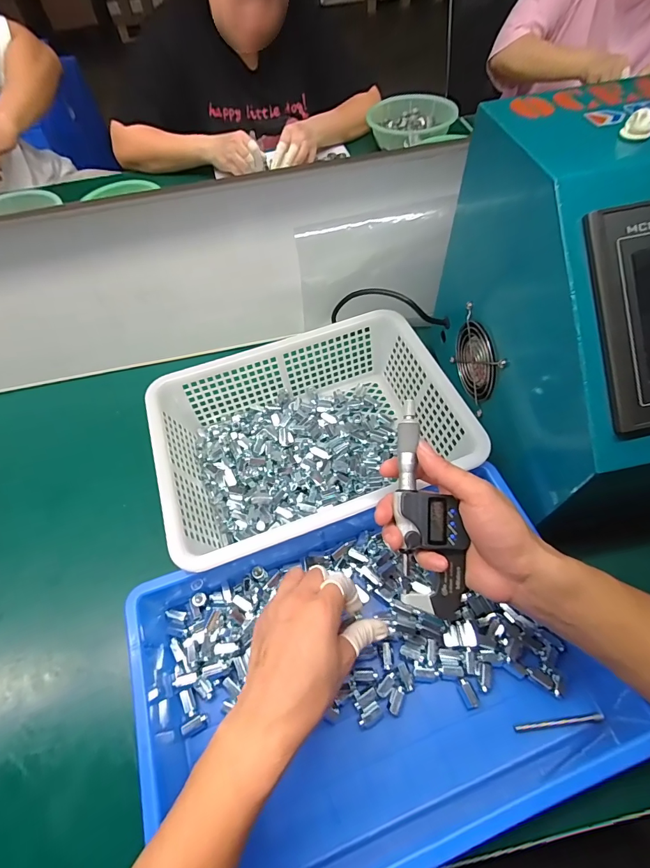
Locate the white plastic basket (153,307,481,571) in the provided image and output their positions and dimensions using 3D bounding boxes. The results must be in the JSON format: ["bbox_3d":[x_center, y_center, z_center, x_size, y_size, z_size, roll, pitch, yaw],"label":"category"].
[{"bbox_3d":[-0.019,0.002,0.451,0.317,0.084,0.230,-21,59,-10],"label":"white plastic basket"}]

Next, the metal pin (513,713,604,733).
[{"bbox_3d":[0.196,0.243,0.333,0.073,0.009,0.006,-8,57,-2],"label":"metal pin"}]

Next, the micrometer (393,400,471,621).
[{"bbox_3d":[0.077,0.058,0.307,0.048,0.015,0.163,-11,84,-4],"label":"micrometer"}]

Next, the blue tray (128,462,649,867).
[{"bbox_3d":[0.039,0.201,0.338,0.363,0.064,0.263,-18,58,-8],"label":"blue tray"}]

